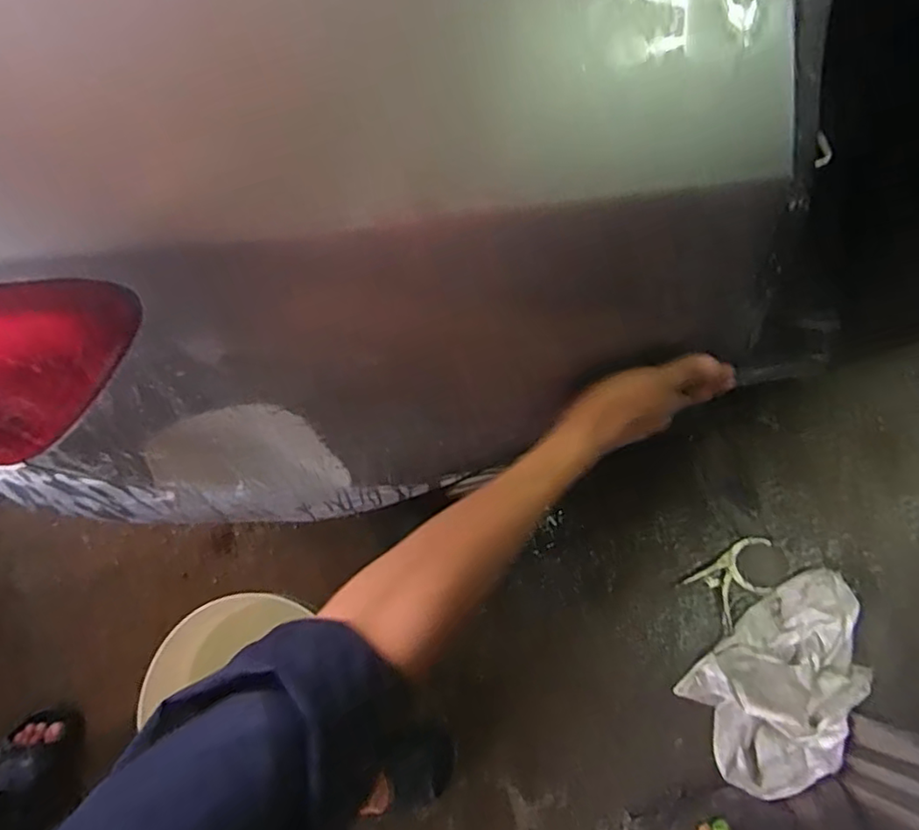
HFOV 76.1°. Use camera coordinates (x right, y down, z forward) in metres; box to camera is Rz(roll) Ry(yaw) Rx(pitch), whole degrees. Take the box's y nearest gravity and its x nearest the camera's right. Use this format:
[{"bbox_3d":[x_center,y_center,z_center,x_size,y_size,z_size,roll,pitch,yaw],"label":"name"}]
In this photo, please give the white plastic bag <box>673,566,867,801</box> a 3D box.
[{"bbox_3d":[0.687,0.548,1.207,0.457,0.080,0.261,-37,82,-13],"label":"white plastic bag"}]

